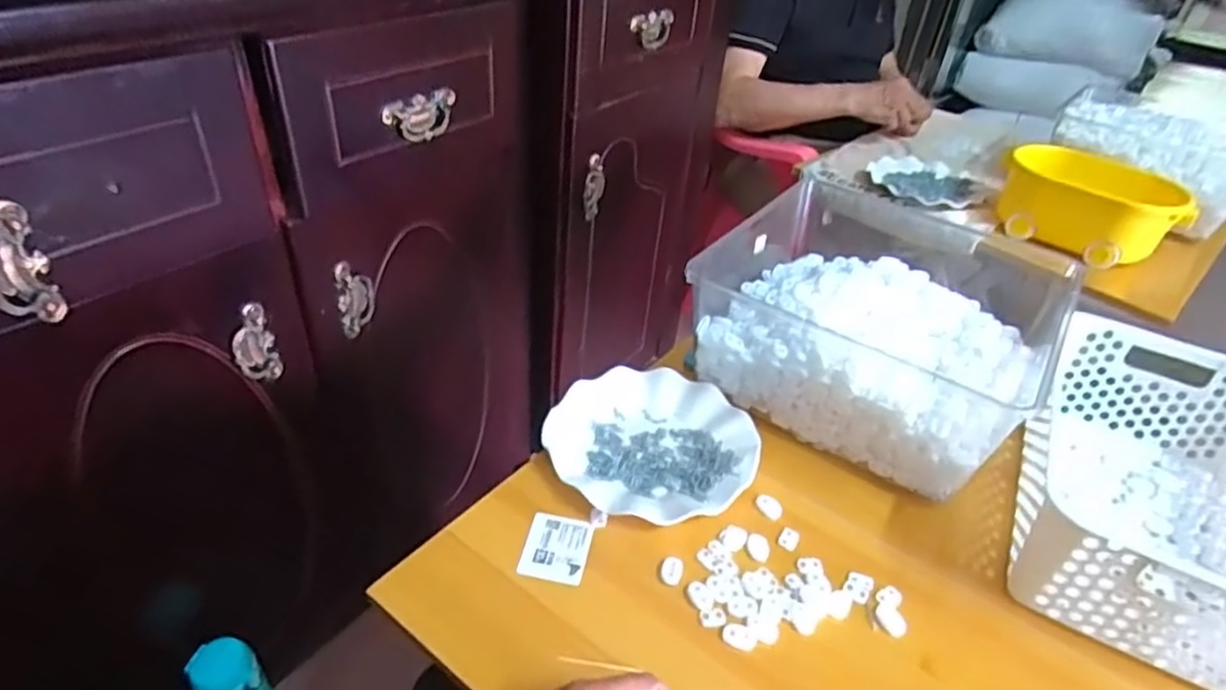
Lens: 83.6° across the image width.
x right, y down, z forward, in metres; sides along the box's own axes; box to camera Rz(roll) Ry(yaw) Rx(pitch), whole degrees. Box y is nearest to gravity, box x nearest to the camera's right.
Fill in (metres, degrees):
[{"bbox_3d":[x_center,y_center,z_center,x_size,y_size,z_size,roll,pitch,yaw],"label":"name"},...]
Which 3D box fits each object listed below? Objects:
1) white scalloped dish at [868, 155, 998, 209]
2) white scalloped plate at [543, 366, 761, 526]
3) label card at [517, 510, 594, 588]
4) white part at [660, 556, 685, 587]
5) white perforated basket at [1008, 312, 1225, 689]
[{"bbox_3d":[0.522,-0.266,1.151,0.172,0.032,0.185,4,37,-3],"label":"white scalloped dish"},{"bbox_3d":[0.038,0.087,0.626,0.181,0.025,0.173,4,37,-3],"label":"white scalloped plate"},{"bbox_3d":[-0.044,0.160,0.542,0.050,0.004,0.064,10,37,5],"label":"label card"},{"bbox_3d":[0.046,0.173,0.527,0.017,0.009,0.022,15,38,12],"label":"white part"},{"bbox_3d":[0.455,0.117,0.557,0.189,0.109,0.298,24,40,22],"label":"white perforated basket"}]

